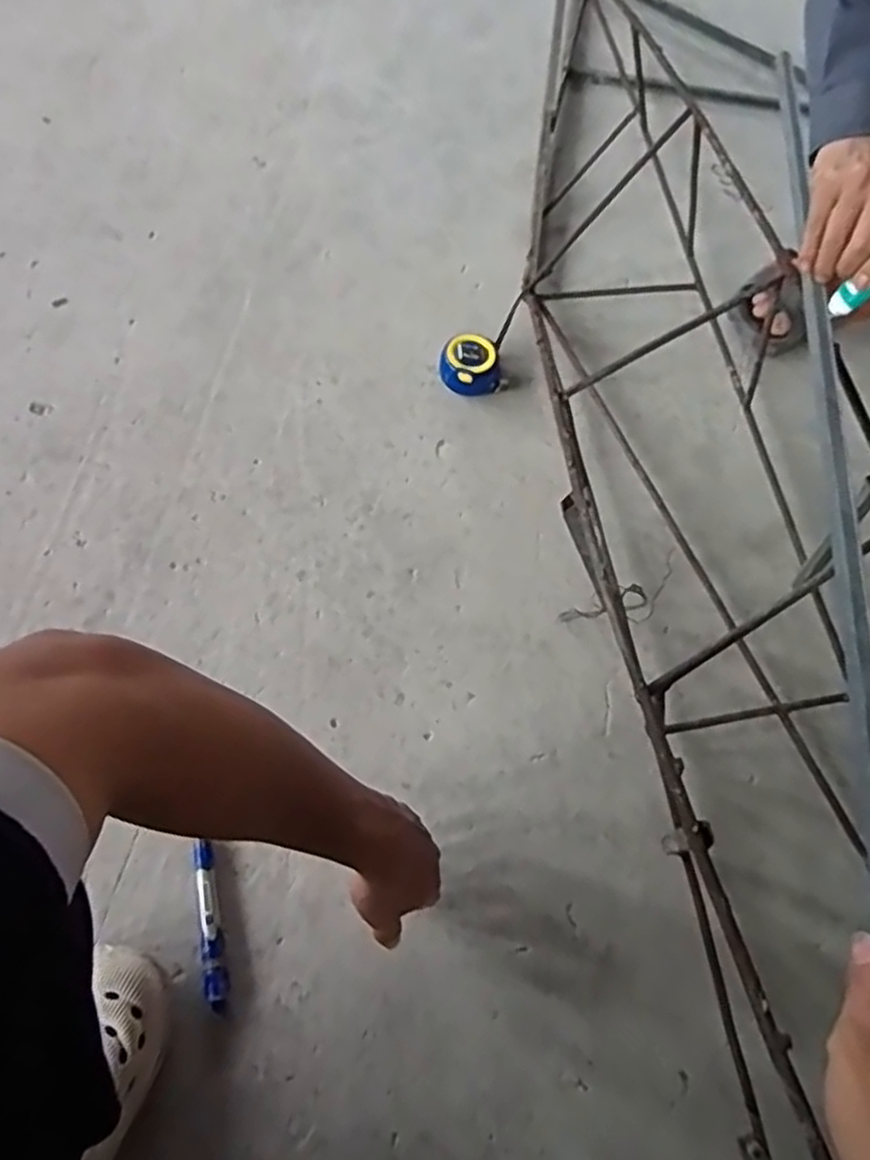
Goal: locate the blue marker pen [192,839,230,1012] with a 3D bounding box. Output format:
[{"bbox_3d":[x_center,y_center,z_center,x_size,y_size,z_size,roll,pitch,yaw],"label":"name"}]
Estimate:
[{"bbox_3d":[-0.189,0.290,0.626,0.020,0.014,0.125,-11,66,-10],"label":"blue marker pen"}]

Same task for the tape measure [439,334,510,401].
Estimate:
[{"bbox_3d":[0.042,-0.253,0.895,0.070,0.043,0.073,2,65,-4],"label":"tape measure"}]

